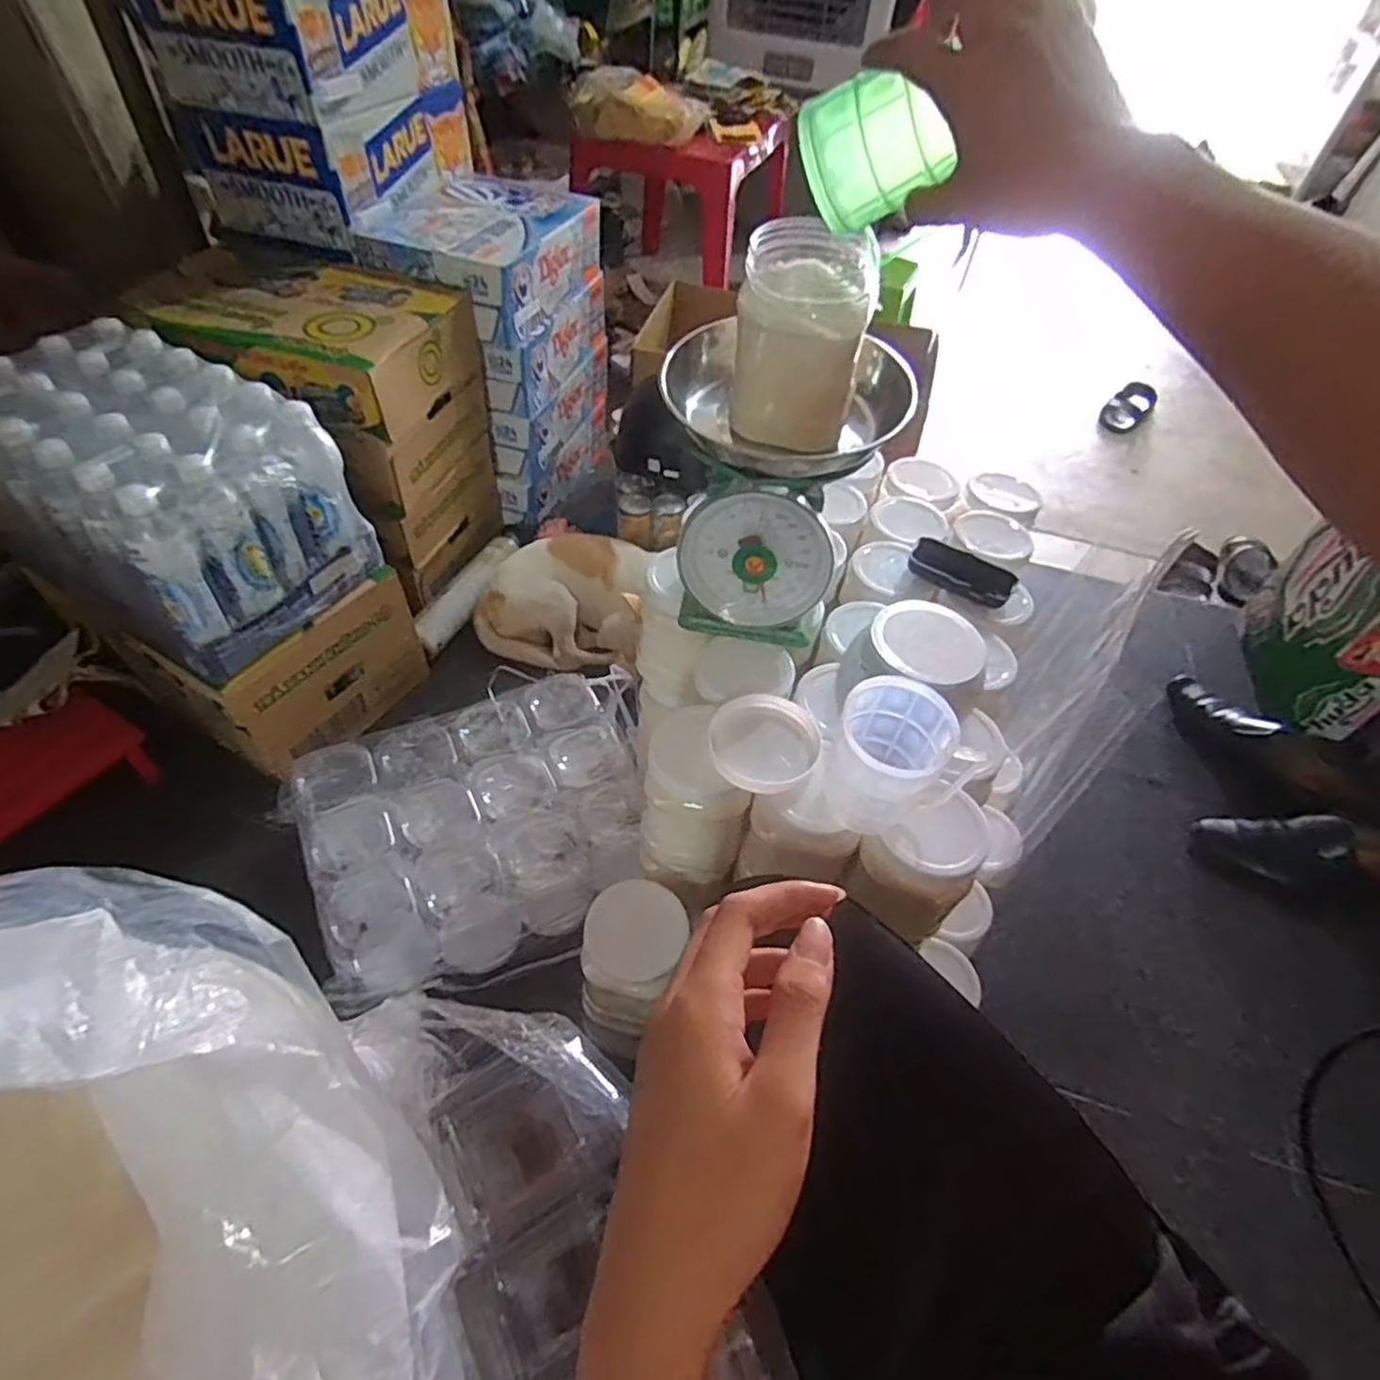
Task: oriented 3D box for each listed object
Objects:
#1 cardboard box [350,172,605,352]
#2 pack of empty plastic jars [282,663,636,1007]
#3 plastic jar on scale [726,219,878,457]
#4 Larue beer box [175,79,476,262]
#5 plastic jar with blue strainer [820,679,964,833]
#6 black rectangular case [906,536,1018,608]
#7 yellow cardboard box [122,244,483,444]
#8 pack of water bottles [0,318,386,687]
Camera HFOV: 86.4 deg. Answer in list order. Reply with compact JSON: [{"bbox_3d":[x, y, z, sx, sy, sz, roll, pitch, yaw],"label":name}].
[{"bbox_3d":[-0.328,-0.718,1.209,0.247,0.119,0.357,18,51,10],"label":"cardboard box"},{"bbox_3d":[-0.248,0.165,0.921,0.412,0.154,0.302,-22,56,-21],"label":"pack of empty plastic jars"},{"bbox_3d":[0.082,-0.259,0.553,0.095,0.143,0.079,13,51,5],"label":"plastic jar on scale"},{"bbox_3d":[-0.550,-0.859,1.175,0.261,0.152,0.361,20,52,11],"label":"Larue beer box"},{"bbox_3d":[0.144,0.054,0.555,0.079,0.100,0.082,3,50,-3],"label":"plastic jar with blue strainer"},{"bbox_3d":[0.274,-0.118,0.740,0.104,0.021,0.045,26,53,16],"label":"black rectangular case"},{"bbox_3d":[-0.568,-0.501,1.057,0.411,0.108,0.316,15,51,7],"label":"yellow cardboard box"},{"bbox_3d":[-0.628,-0.233,0.882,0.379,0.228,0.252,26,53,16],"label":"pack of water bottles"}]

